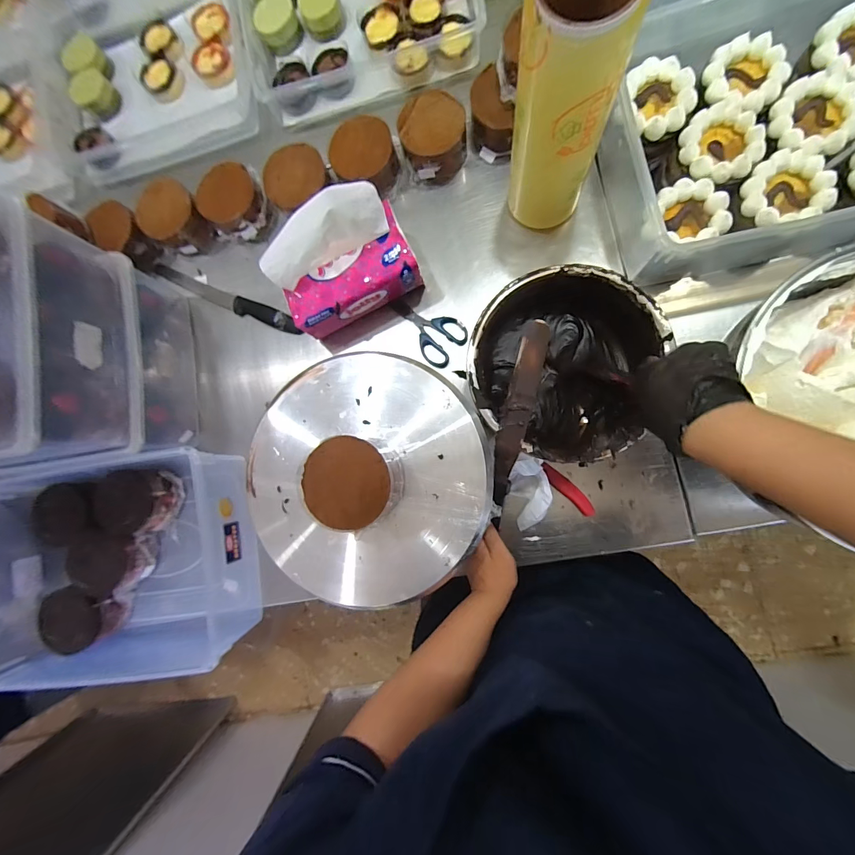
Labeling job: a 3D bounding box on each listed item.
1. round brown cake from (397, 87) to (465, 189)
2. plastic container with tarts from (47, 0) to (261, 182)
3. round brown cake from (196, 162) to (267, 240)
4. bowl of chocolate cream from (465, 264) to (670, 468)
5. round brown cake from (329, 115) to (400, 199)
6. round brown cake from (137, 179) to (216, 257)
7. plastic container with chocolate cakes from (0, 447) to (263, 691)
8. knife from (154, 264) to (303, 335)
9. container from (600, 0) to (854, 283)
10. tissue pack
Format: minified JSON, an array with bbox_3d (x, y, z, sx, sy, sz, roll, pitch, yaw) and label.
[{"bbox_3d":[0.011,-0.432,0.568,0.093,0.076,0.096,-1,86,8],"label":"round brown cake"},{"bbox_3d":[-0.484,-0.634,0.648,0.387,0.059,0.333,-5,86,8],"label":"plastic container with tarts"},{"bbox_3d":[-0.310,-0.362,0.608,0.089,0.061,0.098,20,89,9],"label":"round brown cake"},{"bbox_3d":[0.165,-0.081,0.498,0.207,0.099,0.227,-1,86,8],"label":"bowl of chocolate cream"},{"bbox_3d":[-0.095,-0.408,0.575,0.090,0.056,0.092,-1,86,8],"label":"round brown cake"},{"bbox_3d":[-0.415,-0.344,0.623,0.092,0.062,0.101,-1,86,8],"label":"round brown cake"},{"bbox_3d":[-0.460,0.202,0.564,0.380,0.128,0.291,-7,85,8],"label":"plastic container with chocolate cakes"},{"bbox_3d":[-0.340,-0.216,0.628,0.295,0.021,0.028,23,90,9],"label":"knife"},{"bbox_3d":[0.429,-0.390,0.466,0.393,0.111,0.329,-13,85,7],"label":"container"},{"bbox_3d":[-0.112,-0.216,0.518,0.182,0.169,0.089,-27,83,6],"label":"tissue pack"}]

